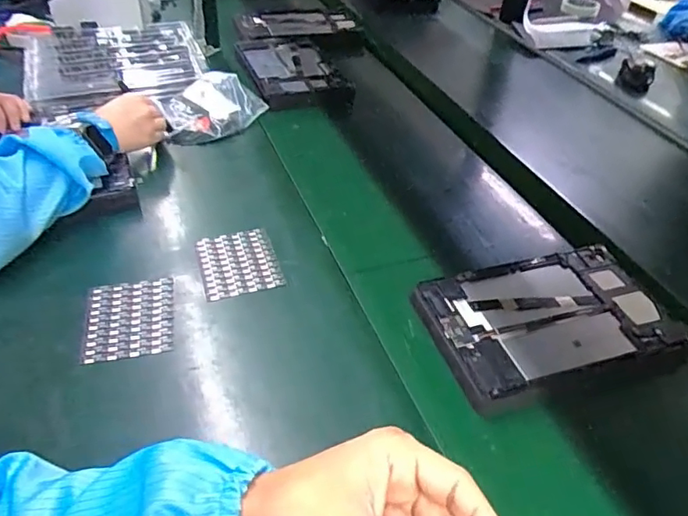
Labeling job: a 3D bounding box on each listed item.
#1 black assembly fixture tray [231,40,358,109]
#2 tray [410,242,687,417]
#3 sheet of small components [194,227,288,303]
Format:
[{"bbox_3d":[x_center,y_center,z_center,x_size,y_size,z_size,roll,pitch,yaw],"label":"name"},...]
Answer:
[{"bbox_3d":[-0.100,-0.342,1.011,0.165,0.038,0.261,-13,43,-17],"label":"black assembly fixture tray"},{"bbox_3d":[0.208,0.065,0.566,0.247,0.030,0.155,-10,44,-18],"label":"tray"},{"bbox_3d":[-0.119,0.006,0.622,0.084,0.013,0.097,-13,43,-17],"label":"sheet of small components"}]

